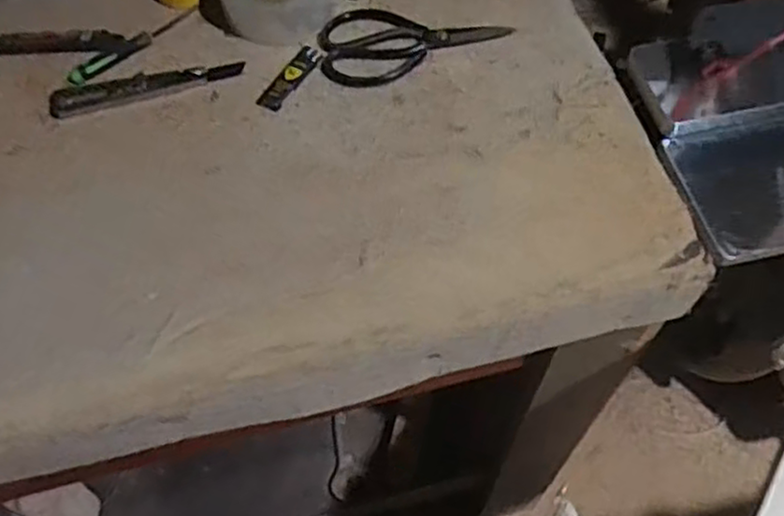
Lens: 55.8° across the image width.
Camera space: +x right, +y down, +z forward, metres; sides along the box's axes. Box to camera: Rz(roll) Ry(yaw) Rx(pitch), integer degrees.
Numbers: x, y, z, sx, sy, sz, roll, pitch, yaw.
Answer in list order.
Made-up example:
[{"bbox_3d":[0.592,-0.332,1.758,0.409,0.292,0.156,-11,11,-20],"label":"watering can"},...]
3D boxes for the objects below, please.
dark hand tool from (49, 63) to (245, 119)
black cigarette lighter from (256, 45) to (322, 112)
[{"bbox_3d":[-0.235,-0.165,0.715,0.183,0.011,0.032,-13,62,-8],"label":"dark hand tool"},{"bbox_3d":[-0.098,-0.175,0.717,0.023,0.006,0.083,27,64,14],"label":"black cigarette lighter"}]

